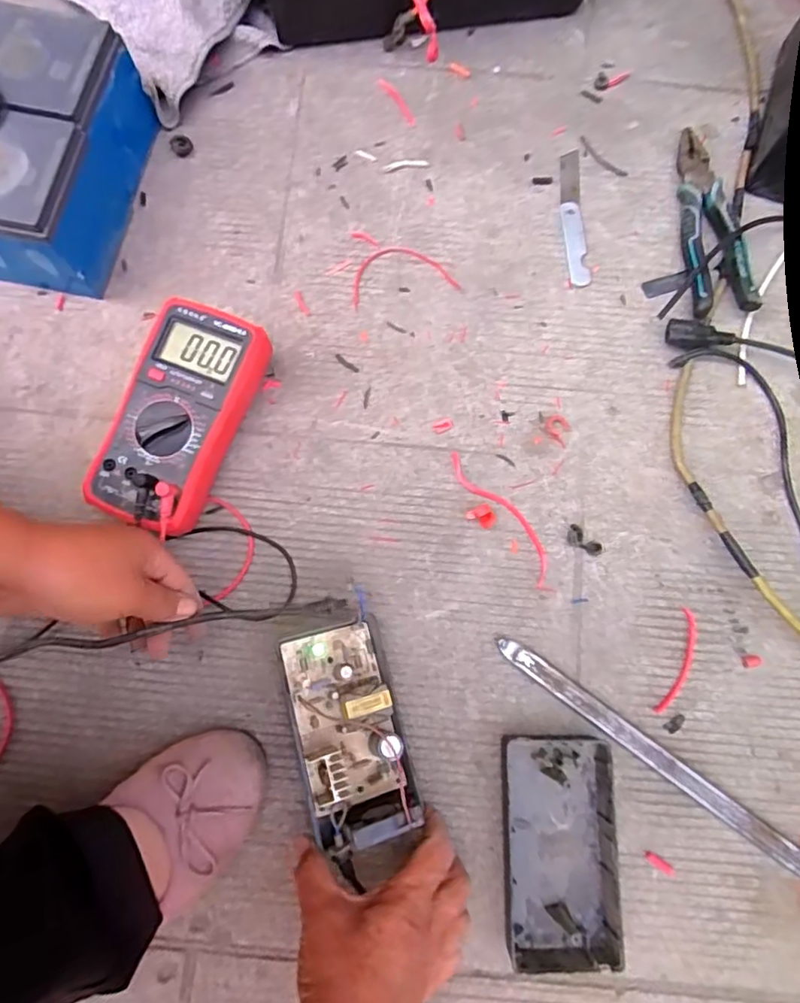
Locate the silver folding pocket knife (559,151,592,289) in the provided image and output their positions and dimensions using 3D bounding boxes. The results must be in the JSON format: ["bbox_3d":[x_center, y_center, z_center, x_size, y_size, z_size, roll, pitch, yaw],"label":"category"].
[{"bbox_3d":[0.168,-0.276,0.548,0.022,0.005,0.147,-1,78,0],"label":"silver folding pocket knife"}]

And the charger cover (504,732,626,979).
[{"bbox_3d":[0.119,0.258,0.423,0.080,0.028,0.150,1,78,0],"label":"charger cover"}]

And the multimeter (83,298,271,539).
[{"bbox_3d":[-0.182,-0.068,0.476,0.097,0.053,0.185,19,76,3],"label":"multimeter"}]

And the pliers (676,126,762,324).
[{"bbox_3d":[0.286,-0.268,0.532,0.062,0.031,0.201,-6,78,-2],"label":"pliers"}]

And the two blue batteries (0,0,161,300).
[{"bbox_3d":[-0.331,-0.308,0.501,0.151,0.104,0.206,9,78,2],"label":"two blue batteries"}]

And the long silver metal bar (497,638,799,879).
[{"bbox_3d":[0.201,0.200,0.446,0.287,0.009,0.020,37,80,7],"label":"long silver metal bar"}]

